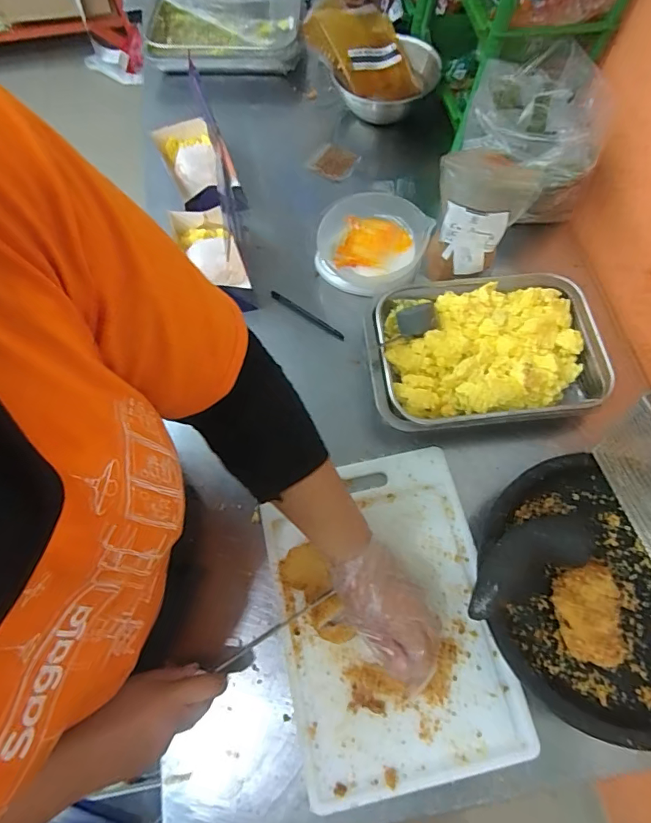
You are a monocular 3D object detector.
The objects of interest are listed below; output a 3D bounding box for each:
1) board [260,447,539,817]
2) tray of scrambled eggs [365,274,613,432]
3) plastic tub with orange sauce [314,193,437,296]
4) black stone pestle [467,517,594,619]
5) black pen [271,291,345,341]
[{"bbox_3d":[0.068,0.225,0.530,0.235,0.017,0.339,-12,67,-4],"label":"board"},{"bbox_3d":[0.210,-0.077,0.632,0.290,0.070,0.209,-4,67,0],"label":"tray of scrambled eggs"},{"bbox_3d":[0.066,-0.234,0.684,0.156,0.079,0.139,13,68,7],"label":"plastic tub with orange sauce"},{"bbox_3d":[0.207,0.156,0.490,0.152,0.041,0.058,-24,69,-9],"label":"black stone pestle"},{"bbox_3d":[-0.026,-0.144,0.699,0.135,0.012,0.014,34,72,14],"label":"black pen"}]

